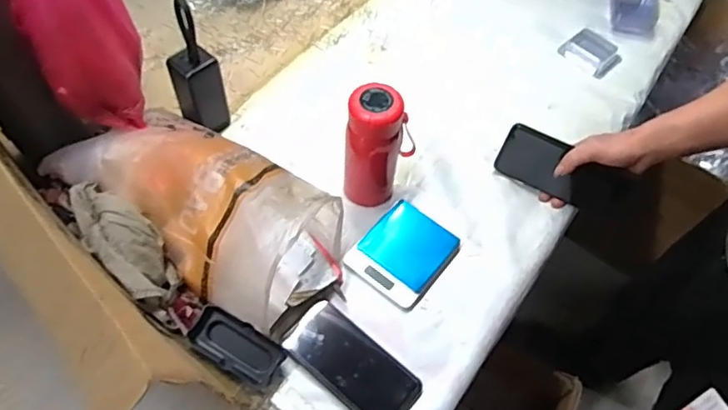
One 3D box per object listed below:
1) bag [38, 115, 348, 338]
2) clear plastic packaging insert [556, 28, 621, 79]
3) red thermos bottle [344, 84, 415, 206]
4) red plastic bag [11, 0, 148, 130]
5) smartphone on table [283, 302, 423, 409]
[{"bbox_3d":[-0.201,0.003,0.699,0.349,0.138,0.166,28,61,14],"label":"bag"},{"bbox_3d":[0.393,-0.265,0.974,0.072,0.017,0.089,-38,67,-23],"label":"clear plastic packaging insert"},{"bbox_3d":[0.019,-0.068,0.729,0.086,0.180,0.059,9,58,2],"label":"red thermos bottle"},{"bbox_3d":[-0.321,-0.224,0.615,0.121,0.320,0.064,-33,45,-21],"label":"red plastic bag"},{"bbox_3d":[-0.013,0.186,0.656,0.158,0.016,0.076,38,63,18],"label":"smartphone on table"}]

